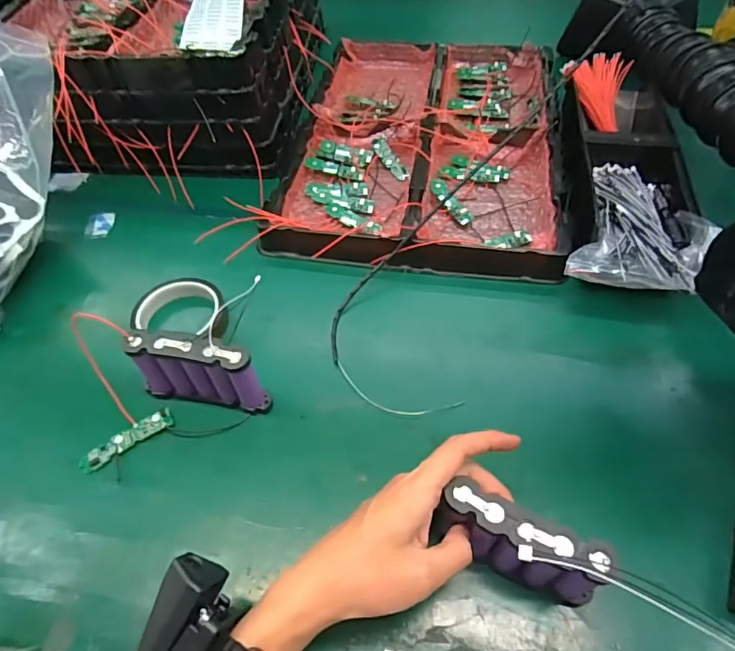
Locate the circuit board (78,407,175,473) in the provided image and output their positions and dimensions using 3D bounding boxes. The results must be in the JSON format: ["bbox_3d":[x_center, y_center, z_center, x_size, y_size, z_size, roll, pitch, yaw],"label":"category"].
[{"bbox_3d":[-0.211,0.100,0.428,0.081,0.004,0.019,-30,56,-18],"label":"circuit board"}]

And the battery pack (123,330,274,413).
[{"bbox_3d":[-0.146,0.040,0.428,0.111,0.077,0.028,6,53,8],"label":"battery pack"}]

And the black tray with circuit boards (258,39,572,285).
[{"bbox_3d":[0.089,-0.268,0.678,0.353,0.041,0.513,7,53,9],"label":"black tray with circuit boards"}]

